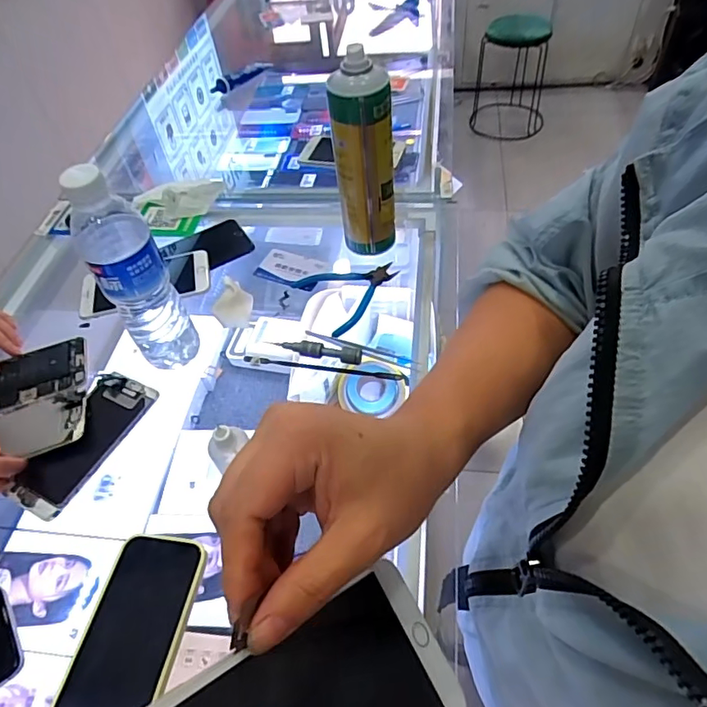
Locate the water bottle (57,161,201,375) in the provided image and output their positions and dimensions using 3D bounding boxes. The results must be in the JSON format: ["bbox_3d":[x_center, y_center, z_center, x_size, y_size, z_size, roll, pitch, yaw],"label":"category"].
[{"bbox_3d":[-0.206,-0.076,0.485,0.062,0.211,0.068,-31,55,-17],"label":"water bottle"}]

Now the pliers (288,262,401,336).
[{"bbox_3d":[-0.001,-0.078,0.612,0.112,0.016,0.104,-29,54,-16],"label":"pliers"}]

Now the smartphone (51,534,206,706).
[{"bbox_3d":[-0.166,0.212,0.393,0.073,0.011,0.146,6,53,11],"label":"smartphone"}]

